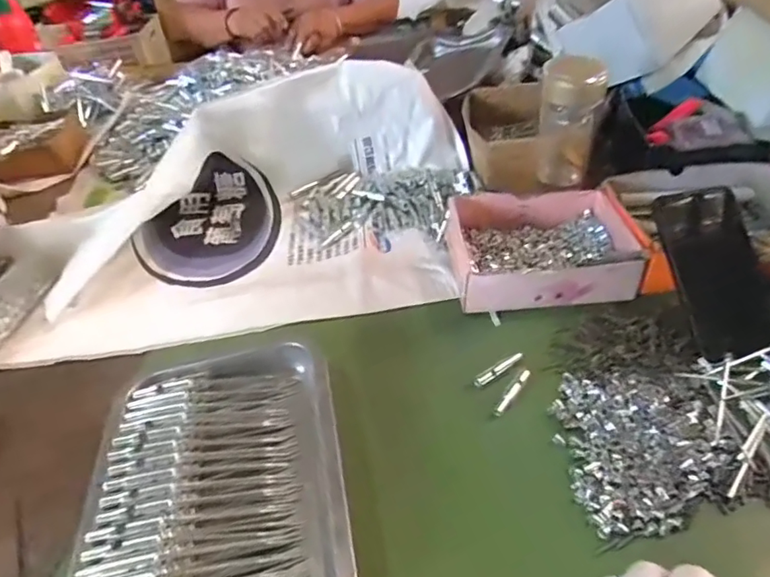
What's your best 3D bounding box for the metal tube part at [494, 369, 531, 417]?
[{"bbox_3d":[0.113,0.091,0.463,0.011,0.008,0.056,27,53,30],"label":"metal tube part"}]

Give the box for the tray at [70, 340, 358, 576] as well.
[{"bbox_3d":[-0.126,0.147,0.408,0.188,0.047,0.264,-10,42,-4],"label":"tray"}]

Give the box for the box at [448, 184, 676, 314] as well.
[{"bbox_3d":[0.167,-0.049,0.567,0.189,0.053,0.155,-4,42,2],"label":"box"}]

